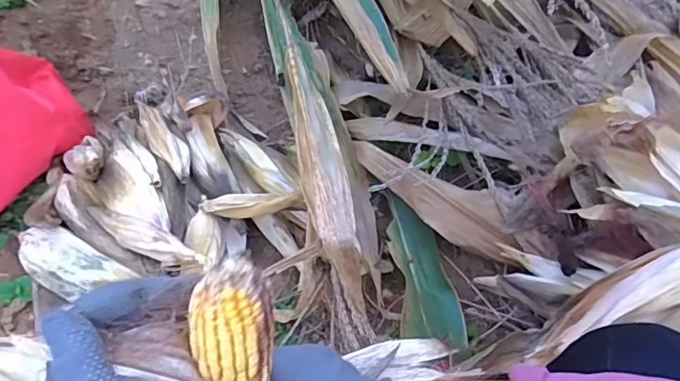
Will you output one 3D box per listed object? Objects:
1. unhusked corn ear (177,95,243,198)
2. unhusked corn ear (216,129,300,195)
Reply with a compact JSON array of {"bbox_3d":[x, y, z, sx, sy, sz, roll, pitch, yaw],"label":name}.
[{"bbox_3d":[-0.209,-0.077,0.834,0.075,0.052,0.208,-14,64,-8],"label":"unhusked corn ear"},{"bbox_3d":[-0.129,-0.047,0.785,0.157,0.035,0.039,41,69,18],"label":"unhusked corn ear"}]

